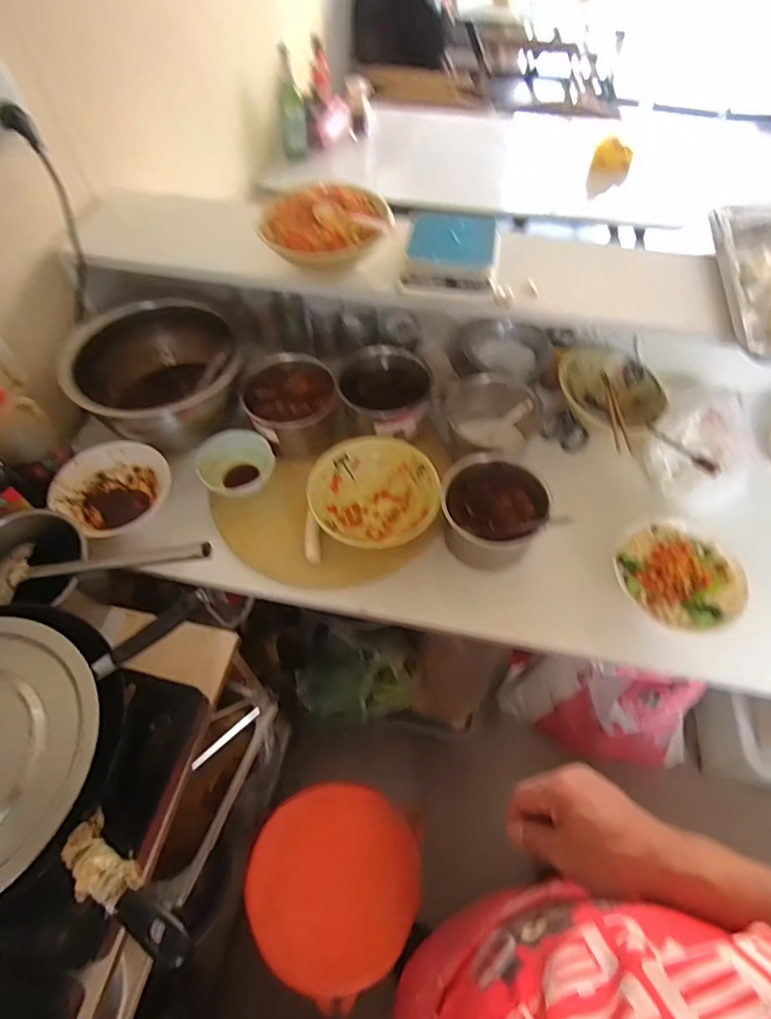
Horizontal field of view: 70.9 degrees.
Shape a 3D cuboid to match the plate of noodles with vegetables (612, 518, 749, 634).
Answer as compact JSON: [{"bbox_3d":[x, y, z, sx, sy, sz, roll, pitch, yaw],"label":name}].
[{"bbox_3d":[0.406,0.088,0.748,0.156,0.056,0.169,-34,63,-20],"label":"plate of noodles with vegetables"}]

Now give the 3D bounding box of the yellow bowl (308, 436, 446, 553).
[{"bbox_3d":[-0.019,-0.024,0.832,0.188,0.066,0.171,0,57,0],"label":"yellow bowl"}]

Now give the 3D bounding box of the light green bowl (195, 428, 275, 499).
[{"bbox_3d":[-0.237,-0.070,0.869,0.114,0.060,0.106,0,57,0],"label":"light green bowl"}]

